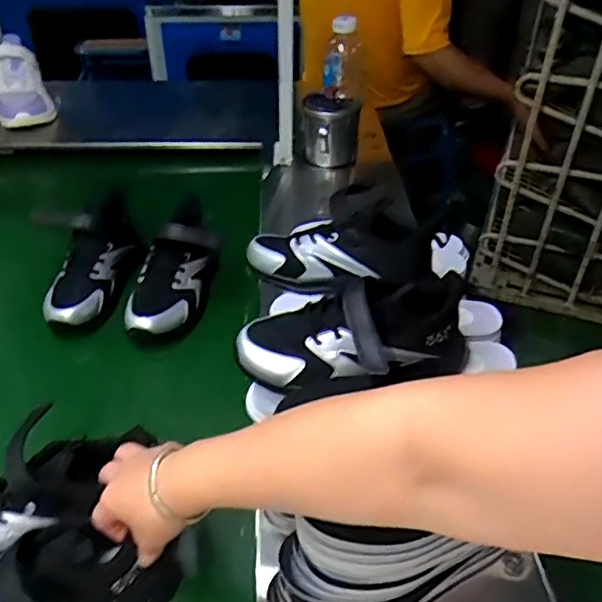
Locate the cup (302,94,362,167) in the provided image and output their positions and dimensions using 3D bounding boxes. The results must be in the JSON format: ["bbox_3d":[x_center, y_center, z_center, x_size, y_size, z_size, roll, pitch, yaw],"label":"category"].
[{"bbox_3d":[0.052,-0.299,1.050,0.079,0.118,0.078,-27,49,-31],"label":"cup"}]

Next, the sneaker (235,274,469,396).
[{"bbox_3d":[0.048,0.039,0.526,0.206,0.102,0.103,-11,41,2],"label":"sneaker"}]

